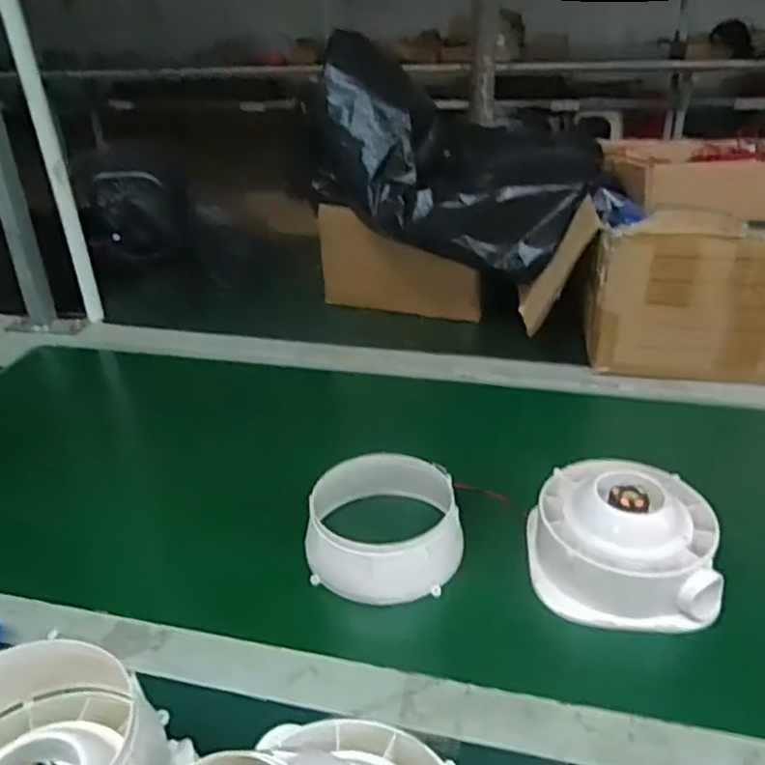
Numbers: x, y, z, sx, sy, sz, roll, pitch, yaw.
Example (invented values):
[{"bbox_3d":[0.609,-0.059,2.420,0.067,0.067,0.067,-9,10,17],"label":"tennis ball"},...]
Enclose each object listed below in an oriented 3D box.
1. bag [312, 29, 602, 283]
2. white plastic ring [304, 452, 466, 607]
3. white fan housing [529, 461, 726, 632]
[{"bbox_3d":[0.081,-0.261,0.827,0.337,0.220,0.174,-1,29,5],"label":"bag"},{"bbox_3d":[-0.001,0.114,0.557,0.124,0.057,0.107,-5,29,-3],"label":"white plastic ring"},{"bbox_3d":[0.183,0.117,0.545,0.132,0.074,0.115,4,30,12],"label":"white fan housing"}]

